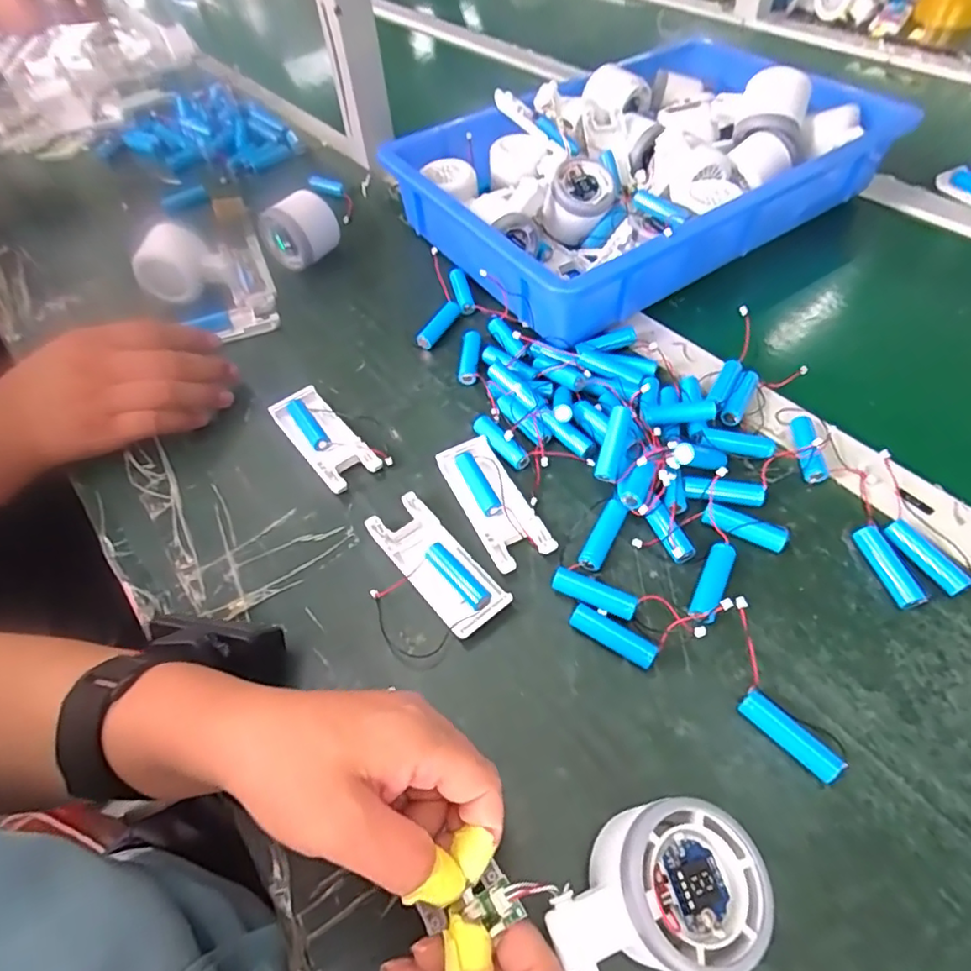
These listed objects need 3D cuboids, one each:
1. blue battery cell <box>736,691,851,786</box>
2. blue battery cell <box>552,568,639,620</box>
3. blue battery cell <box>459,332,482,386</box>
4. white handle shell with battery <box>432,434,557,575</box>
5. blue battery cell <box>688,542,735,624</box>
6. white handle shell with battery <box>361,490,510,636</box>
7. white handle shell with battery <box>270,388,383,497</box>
[{"bbox_3d":[0.155,0.129,0.295,0.051,0.012,0.015,38,64,26],"label":"blue battery cell"},{"bbox_3d":[0.065,0.065,0.342,0.051,0.014,0.014,18,57,16],"label":"blue battery cell"},{"bbox_3d":[-0.013,-0.108,0.477,0.016,0.013,0.056,1,54,4],"label":"blue battery cell"},{"bbox_3d":[0.005,0.010,0.389,0.040,0.010,0.104,-24,56,-14],"label":"white handle shell with battery"},{"bbox_3d":[0.137,0.057,0.345,0.014,0.014,0.050,22,62,18],"label":"blue battery cell"},{"bbox_3d":[-0.031,0.049,0.364,0.042,0.012,0.102,-35,59,-21],"label":"white handle shell with battery"},{"bbox_3d":[-0.121,-0.036,0.432,0.039,0.015,0.099,-35,59,-20],"label":"white handle shell with battery"}]

